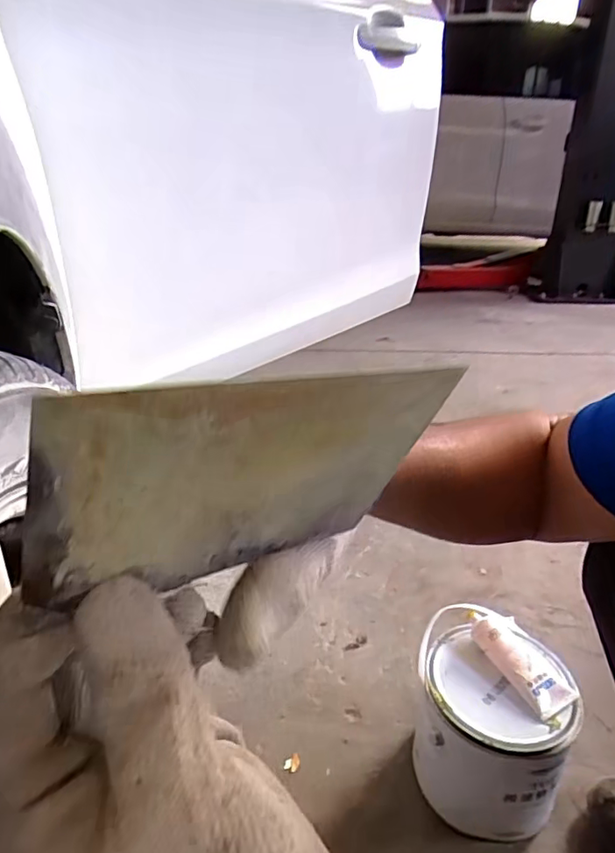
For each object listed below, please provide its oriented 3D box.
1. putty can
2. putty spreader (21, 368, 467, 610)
[{"bbox_3d":[0.198,0.332,0.605,0.158,0.167,0.154,8,27,12],"label":"putty can"},{"bbox_3d":[-0.011,0.015,0.167,0.136,0.069,0.004,-9,40,-40],"label":"putty spreader"}]

